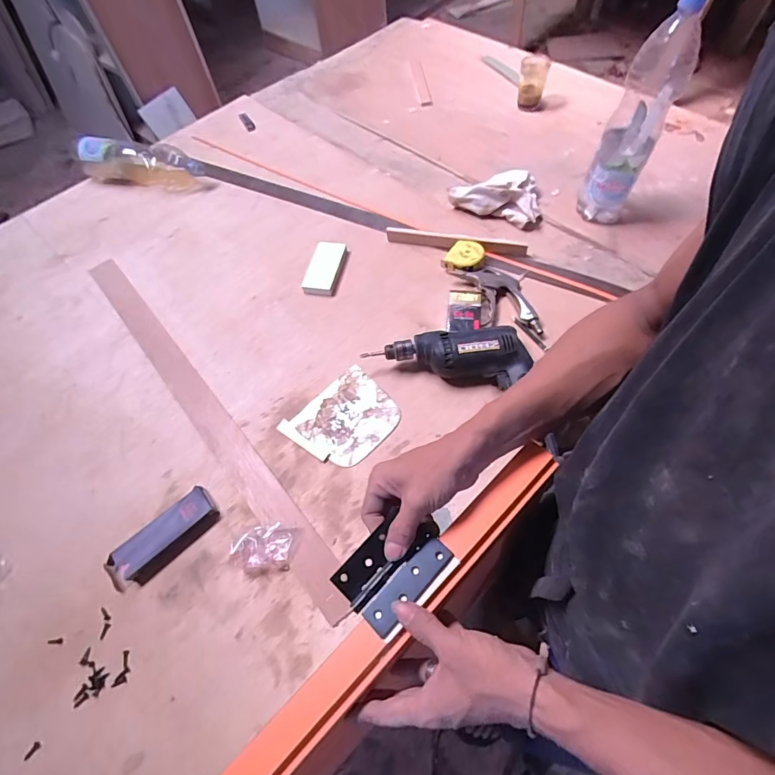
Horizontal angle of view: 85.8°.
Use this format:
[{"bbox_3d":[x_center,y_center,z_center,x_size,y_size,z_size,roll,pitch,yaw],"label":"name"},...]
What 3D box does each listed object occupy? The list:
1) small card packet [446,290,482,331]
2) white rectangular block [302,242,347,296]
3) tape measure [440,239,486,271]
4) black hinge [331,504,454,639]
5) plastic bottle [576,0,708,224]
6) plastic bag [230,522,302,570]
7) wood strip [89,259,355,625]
[{"bbox_3d":[0.132,-0.133,0.719,0.056,0.013,0.077,4,73,9],"label":"small card packet"},{"bbox_3d":[-0.123,-0.234,0.810,0.059,0.017,0.118,8,62,9],"label":"white rectangular block"},{"bbox_3d":[0.147,-0.241,0.783,0.070,0.034,0.073,-2,61,3],"label":"tape measure"},{"bbox_3d":[0.008,0.173,0.409,0.076,0.016,0.108,36,70,21],"label":"black hinge"},{"bbox_3d":[0.413,-0.436,0.697,0.084,0.355,0.104,26,66,17],"label":"plastic bottle"},{"bbox_3d":[-0.164,0.213,0.558,0.090,0.032,0.056,-12,61,-2],"label":"plastic bag"},{"bbox_3d":[-0.315,0.017,0.688,0.052,0.015,0.809,-38,65,-16],"label":"wood strip"}]

